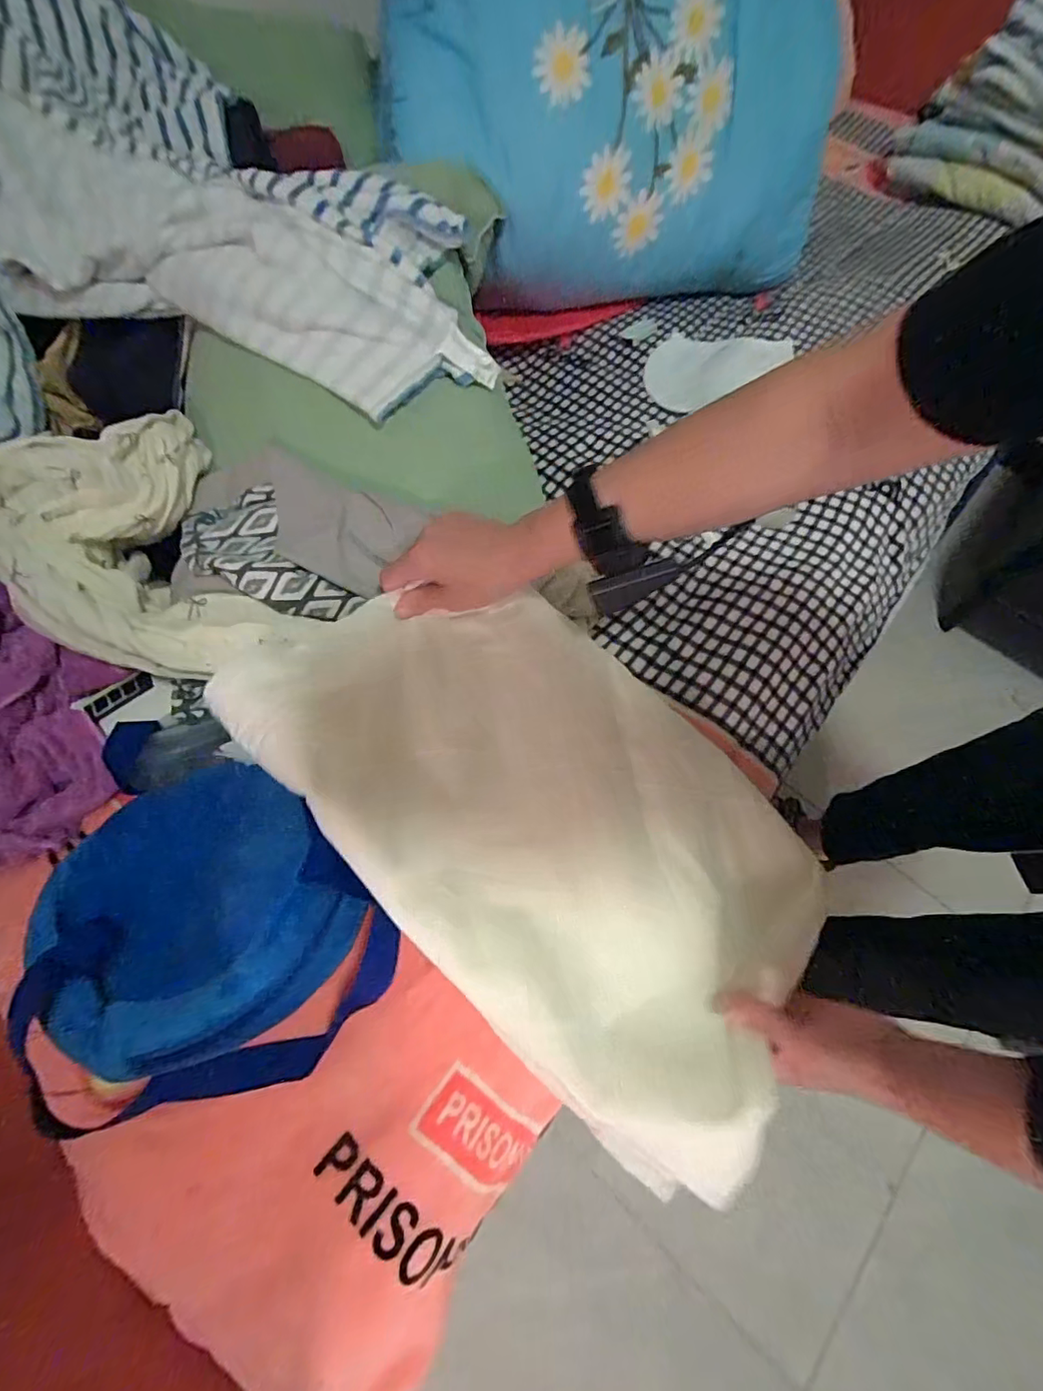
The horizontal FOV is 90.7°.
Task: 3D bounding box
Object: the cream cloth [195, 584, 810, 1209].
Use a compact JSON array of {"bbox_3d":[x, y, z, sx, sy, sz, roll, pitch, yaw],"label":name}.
[{"bbox_3d":[0.031,0.074,0.401,0.456,0.055,0.290,45,60,2],"label":"cream cloth"}]

